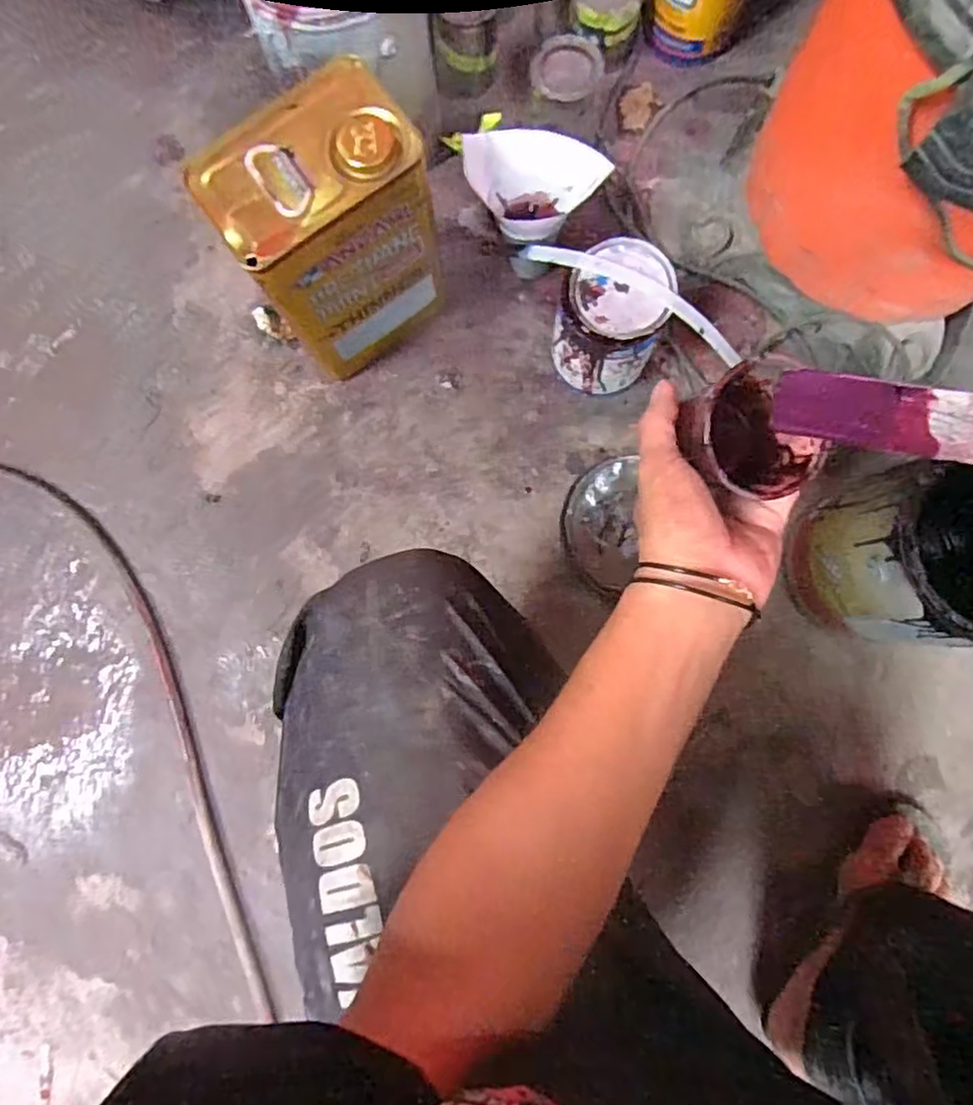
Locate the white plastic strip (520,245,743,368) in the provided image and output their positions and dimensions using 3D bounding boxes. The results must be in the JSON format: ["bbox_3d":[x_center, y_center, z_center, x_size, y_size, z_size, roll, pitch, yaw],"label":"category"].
[{"bbox_3d":[0.138,-0.237,0.601,0.227,0.047,0.015,27,84,5],"label":"white plastic strip"}]

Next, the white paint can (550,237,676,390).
[{"bbox_3d":[0.119,-0.225,0.640,0.095,0.141,0.097,0,82,2],"label":"white paint can"}]

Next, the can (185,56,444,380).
[{"bbox_3d":[-0.135,-0.277,0.588,0.154,0.250,0.109,-37,83,-3],"label":"can"}]

